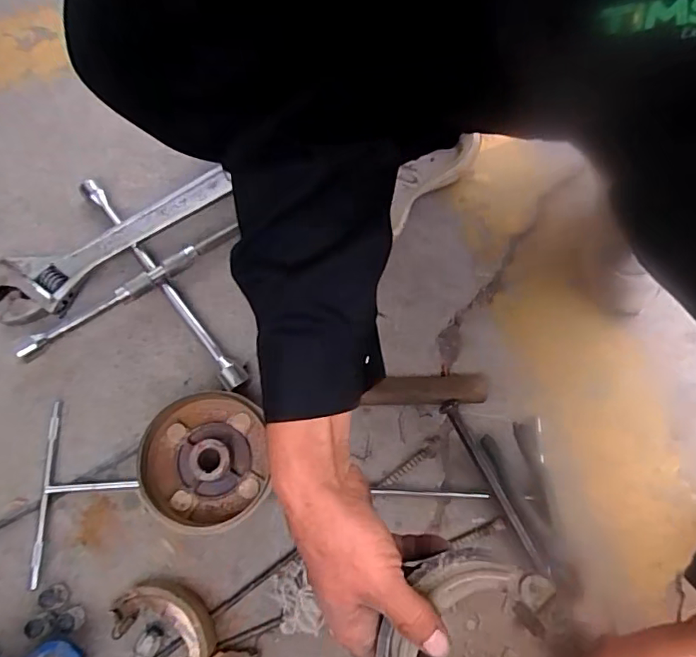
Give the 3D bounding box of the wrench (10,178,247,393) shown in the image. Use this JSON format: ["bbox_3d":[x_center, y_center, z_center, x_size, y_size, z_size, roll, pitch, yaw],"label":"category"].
[{"bbox_3d":[-0.234,-0.060,0.629,0.250,0.042,0.232,6,72,4],"label":"wrench"}]

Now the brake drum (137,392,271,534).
[{"bbox_3d":[-0.145,0.143,0.565,0.135,0.064,0.138,-11,72,-2],"label":"brake drum"}]

